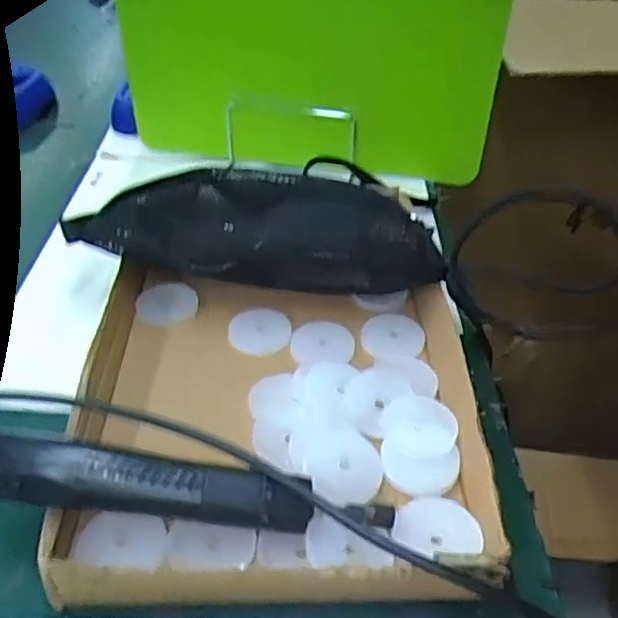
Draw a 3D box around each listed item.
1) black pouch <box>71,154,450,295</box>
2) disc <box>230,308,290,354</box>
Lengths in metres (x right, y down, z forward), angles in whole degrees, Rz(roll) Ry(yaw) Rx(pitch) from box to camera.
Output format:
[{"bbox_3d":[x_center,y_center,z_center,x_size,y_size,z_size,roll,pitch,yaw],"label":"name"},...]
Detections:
[{"bbox_3d":[-0.038,-0.066,0.577,0.295,0.088,0.084,7,38,5],"label":"black pouch"},{"bbox_3d":[-0.041,0.018,0.544,0.051,0.005,0.048,-4,49,4],"label":"disc"}]

